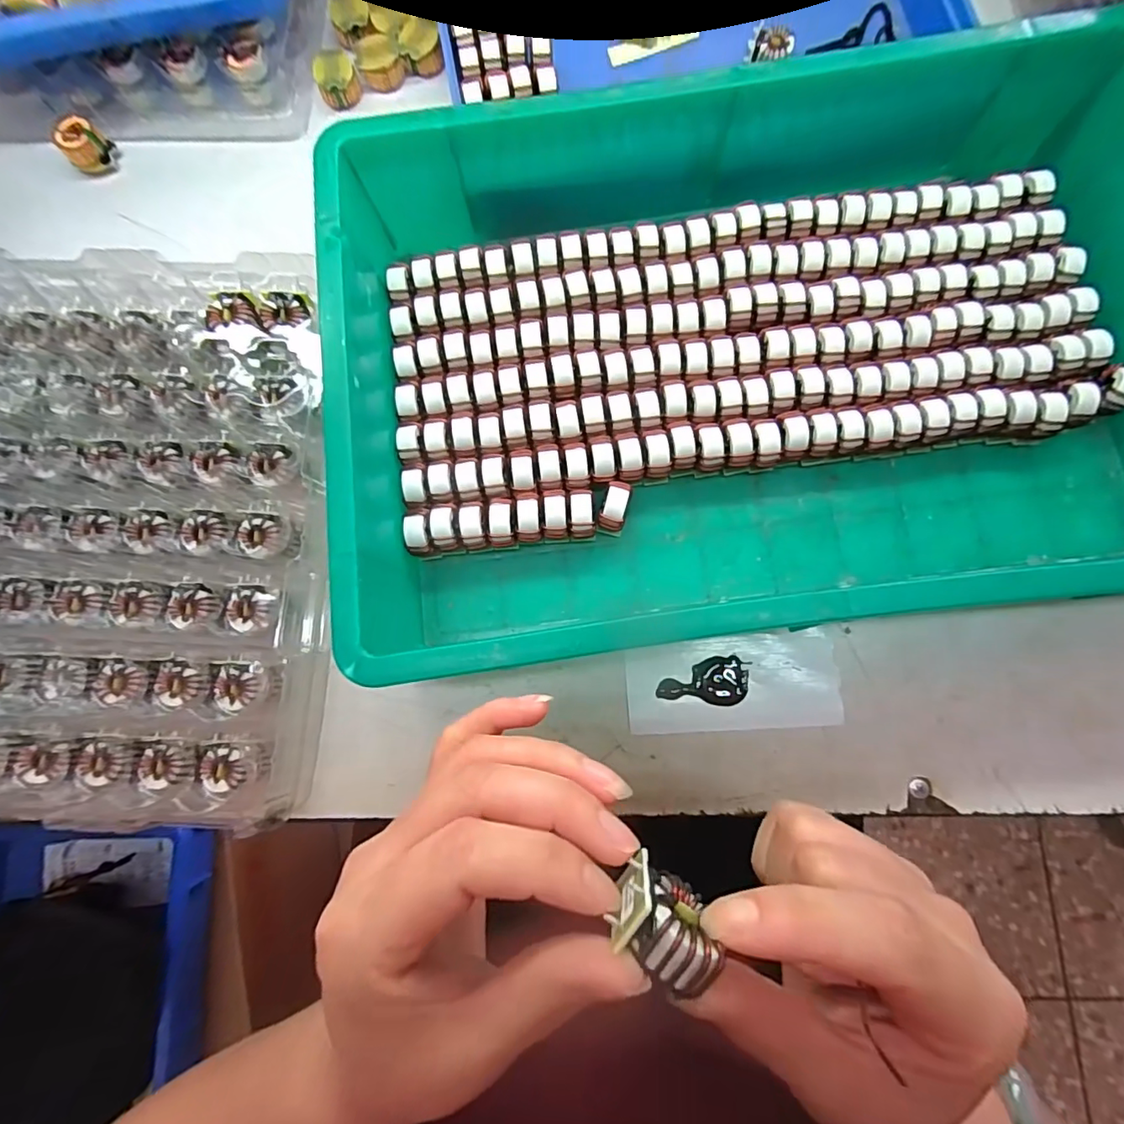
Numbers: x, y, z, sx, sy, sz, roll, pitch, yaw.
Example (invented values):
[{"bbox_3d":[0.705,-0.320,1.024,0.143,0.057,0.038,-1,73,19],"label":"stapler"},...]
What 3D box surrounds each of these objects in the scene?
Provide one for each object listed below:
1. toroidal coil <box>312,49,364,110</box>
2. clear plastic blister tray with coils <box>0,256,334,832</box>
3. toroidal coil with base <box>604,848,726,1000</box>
[{"bbox_3d":[-0.155,-0.331,0.369,0.027,0.018,0.028,-1,80,3],"label":"toroidal coil"},{"bbox_3d":[-0.258,-0.024,0.298,0.265,0.034,0.309,1,80,3],"label":"clear plastic blister tray with coils"},{"bbox_3d":[0.024,0.086,0.129,0.023,0.017,0.017,35,82,6],"label":"toroidal coil with base"}]

